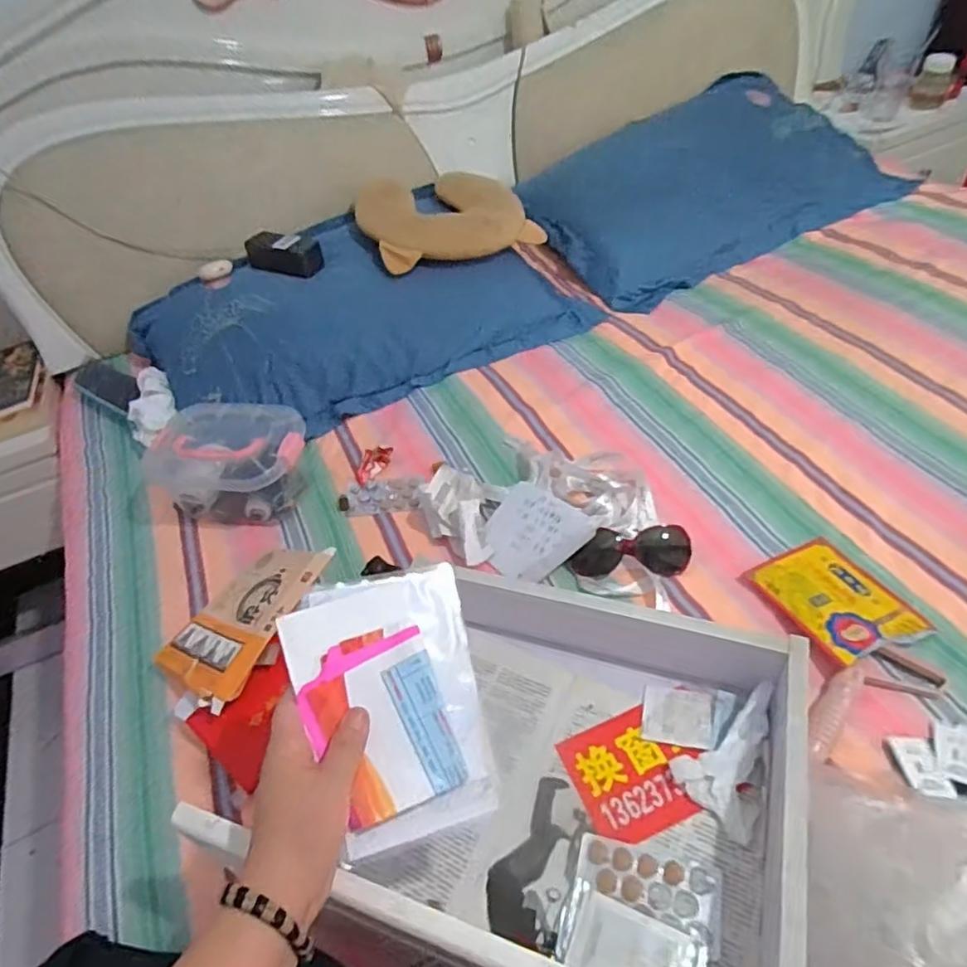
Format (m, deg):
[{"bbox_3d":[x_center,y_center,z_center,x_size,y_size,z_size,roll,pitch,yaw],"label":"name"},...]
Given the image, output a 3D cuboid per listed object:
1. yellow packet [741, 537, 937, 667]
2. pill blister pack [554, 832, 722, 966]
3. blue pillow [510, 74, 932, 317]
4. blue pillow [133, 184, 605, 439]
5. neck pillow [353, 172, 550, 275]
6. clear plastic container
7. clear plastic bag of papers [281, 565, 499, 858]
[{"bbox_3d":[0.369,0.118,0.648,0.122,0.019,0.140,-24,47,-13],"label":"yellow packet"},{"bbox_3d":[0.118,0.328,0.466,0.108,0.020,0.094,11,49,19],"label":"pill blister pack"},{"bbox_3d":[0.456,-0.624,1.267,0.743,0.111,0.434,-29,66,-11],"label":"blue pillow"},{"bbox_3d":[-0.216,-0.311,1.085,0.716,0.137,0.430,-28,48,-16],"label":"blue pillow"},{"bbox_3d":[-0.077,-0.503,1.122,0.303,0.107,0.255,-21,47,-10],"label":"neck pillow"},{"bbox_3d":[-0.336,-0.030,0.851,0.203,0.102,0.137,8,48,17],"label":"clear plastic container"},{"bbox_3d":[-0.060,0.149,0.425,0.124,0.016,0.167,-11,70,-19],"label":"clear plastic bag of papers"}]

